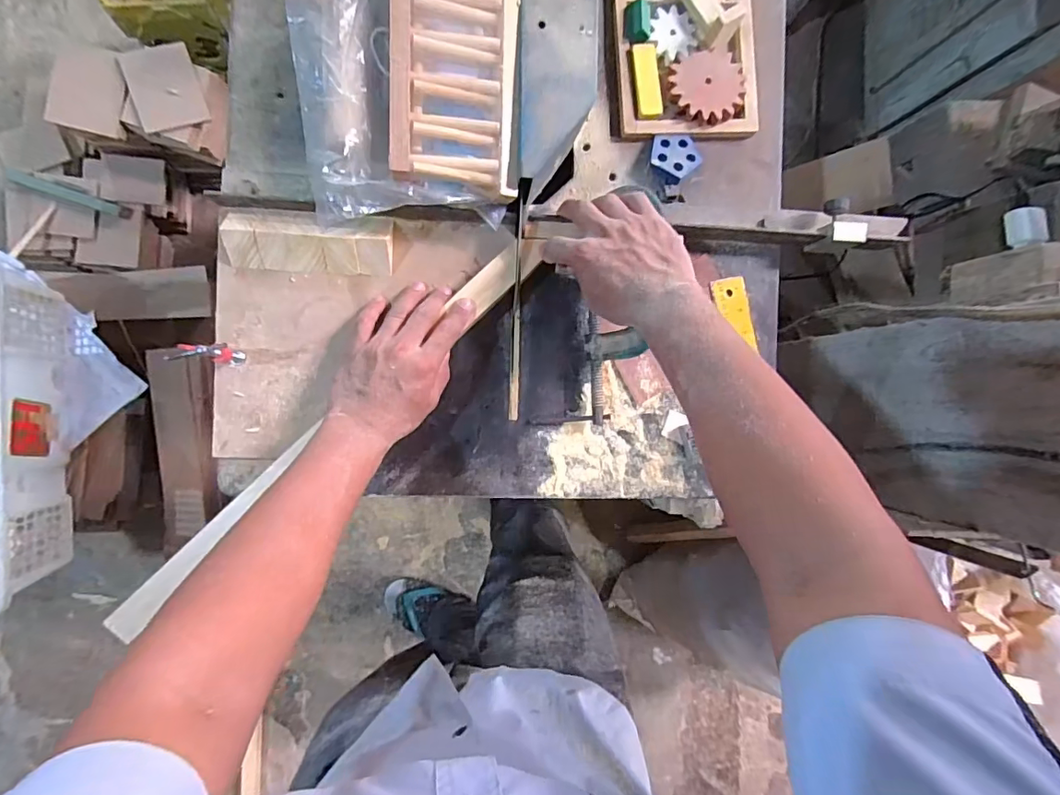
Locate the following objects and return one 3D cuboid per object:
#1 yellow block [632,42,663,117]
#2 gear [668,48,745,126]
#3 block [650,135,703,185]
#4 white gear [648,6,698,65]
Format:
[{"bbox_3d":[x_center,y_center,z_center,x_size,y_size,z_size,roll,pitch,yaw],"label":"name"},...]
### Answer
[{"bbox_3d":[0.129,-0.348,0.563,0.029,0.009,0.079,-7,93,-7],"label":"yellow block"},{"bbox_3d":[0.200,-0.345,0.570,0.091,0.017,0.079,-29,95,-6],"label":"gear"},{"bbox_3d":[0.161,-0.269,0.573,0.054,0.014,0.058,44,74,8],"label":"block"},{"bbox_3d":[0.158,-0.400,0.568,0.050,0.005,0.058,-15,94,-7],"label":"white gear"}]

